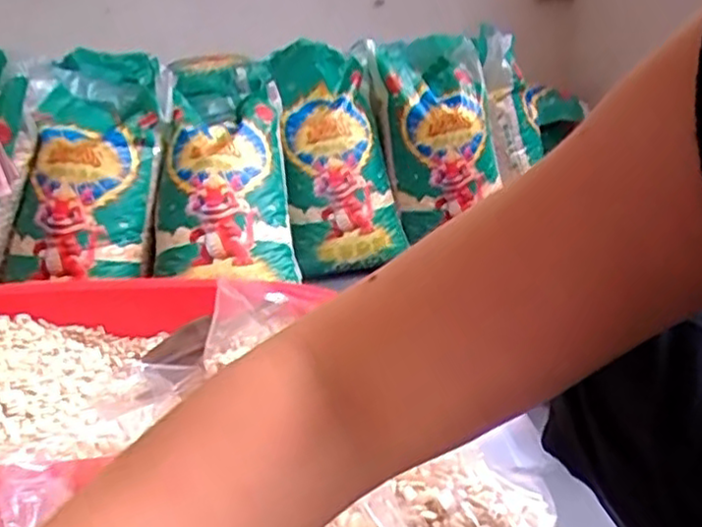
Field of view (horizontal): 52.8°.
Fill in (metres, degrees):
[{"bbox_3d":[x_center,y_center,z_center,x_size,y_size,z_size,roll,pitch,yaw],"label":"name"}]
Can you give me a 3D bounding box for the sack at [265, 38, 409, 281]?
[{"bbox_3d":[-0.043,-0.323,1.934,0.313,0.700,0.097,-8,-7,-17],"label":"sack"}]

